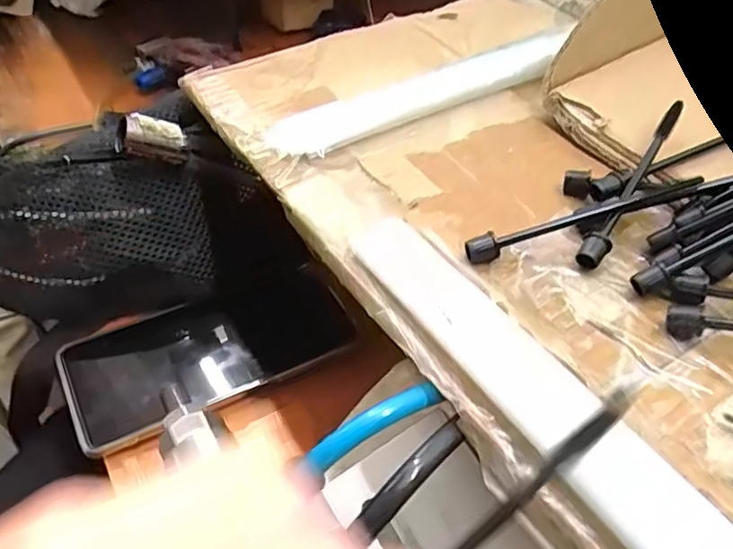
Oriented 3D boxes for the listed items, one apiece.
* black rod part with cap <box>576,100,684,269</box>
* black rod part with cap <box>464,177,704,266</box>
[{"bbox_3d":[0.115,-0.039,0.252,0.010,0.025,0.101,28,53,24],"label":"black rod part with cap"},{"bbox_3d":[0.087,-0.022,0.239,0.099,0.020,0.007,-13,48,-13],"label":"black rod part with cap"}]

